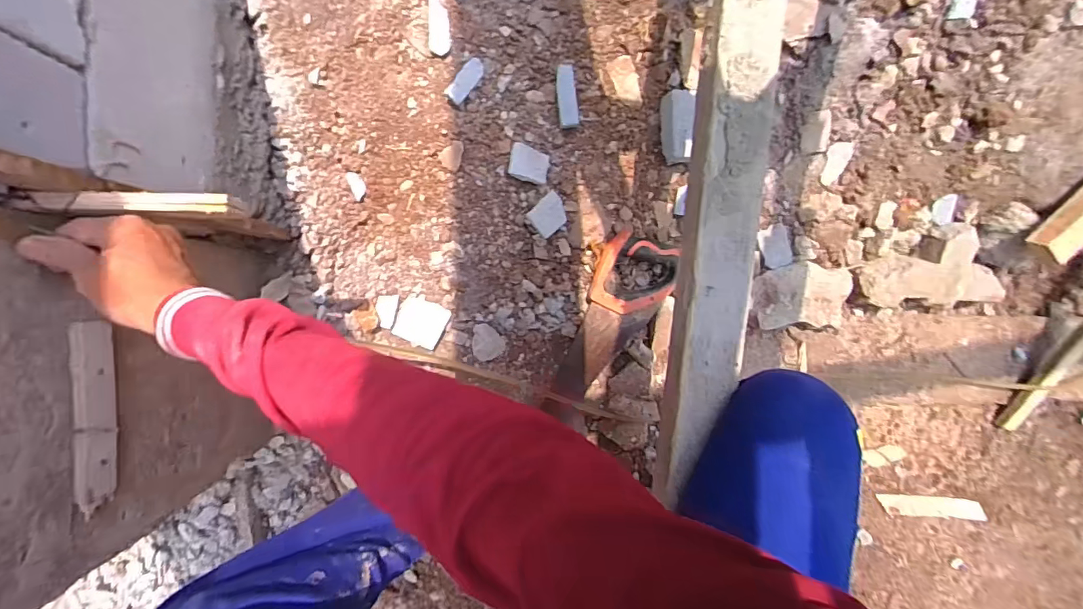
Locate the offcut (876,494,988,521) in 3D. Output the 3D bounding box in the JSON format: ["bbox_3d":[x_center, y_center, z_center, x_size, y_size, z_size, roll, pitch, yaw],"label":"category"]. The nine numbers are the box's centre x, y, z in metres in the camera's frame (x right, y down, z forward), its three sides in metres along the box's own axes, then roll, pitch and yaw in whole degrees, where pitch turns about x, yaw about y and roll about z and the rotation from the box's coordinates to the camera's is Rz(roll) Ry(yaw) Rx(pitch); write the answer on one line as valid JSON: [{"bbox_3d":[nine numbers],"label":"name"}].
[{"bbox_3d":[0.697,0.360,0.868,0.170,0.016,0.040,3,92,9],"label":"offcut"}]

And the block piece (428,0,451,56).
[{"bbox_3d":[-0.140,-0.385,0.672,0.029,0.012,0.073,0,92,-8],"label":"block piece"}]

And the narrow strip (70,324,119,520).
[{"bbox_3d":[-0.381,0.094,0.417,0.016,0.029,0.157,0,93,-8],"label":"narrow strip"}]

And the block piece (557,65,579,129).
[{"bbox_3d":[0.039,-0.310,0.730,0.028,0.015,0.088,-11,114,-7],"label":"block piece"}]

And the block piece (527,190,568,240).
[{"bbox_3d":[0.013,-0.140,0.759,0.063,0.015,0.050,-44,97,-4],"label":"block piece"}]

